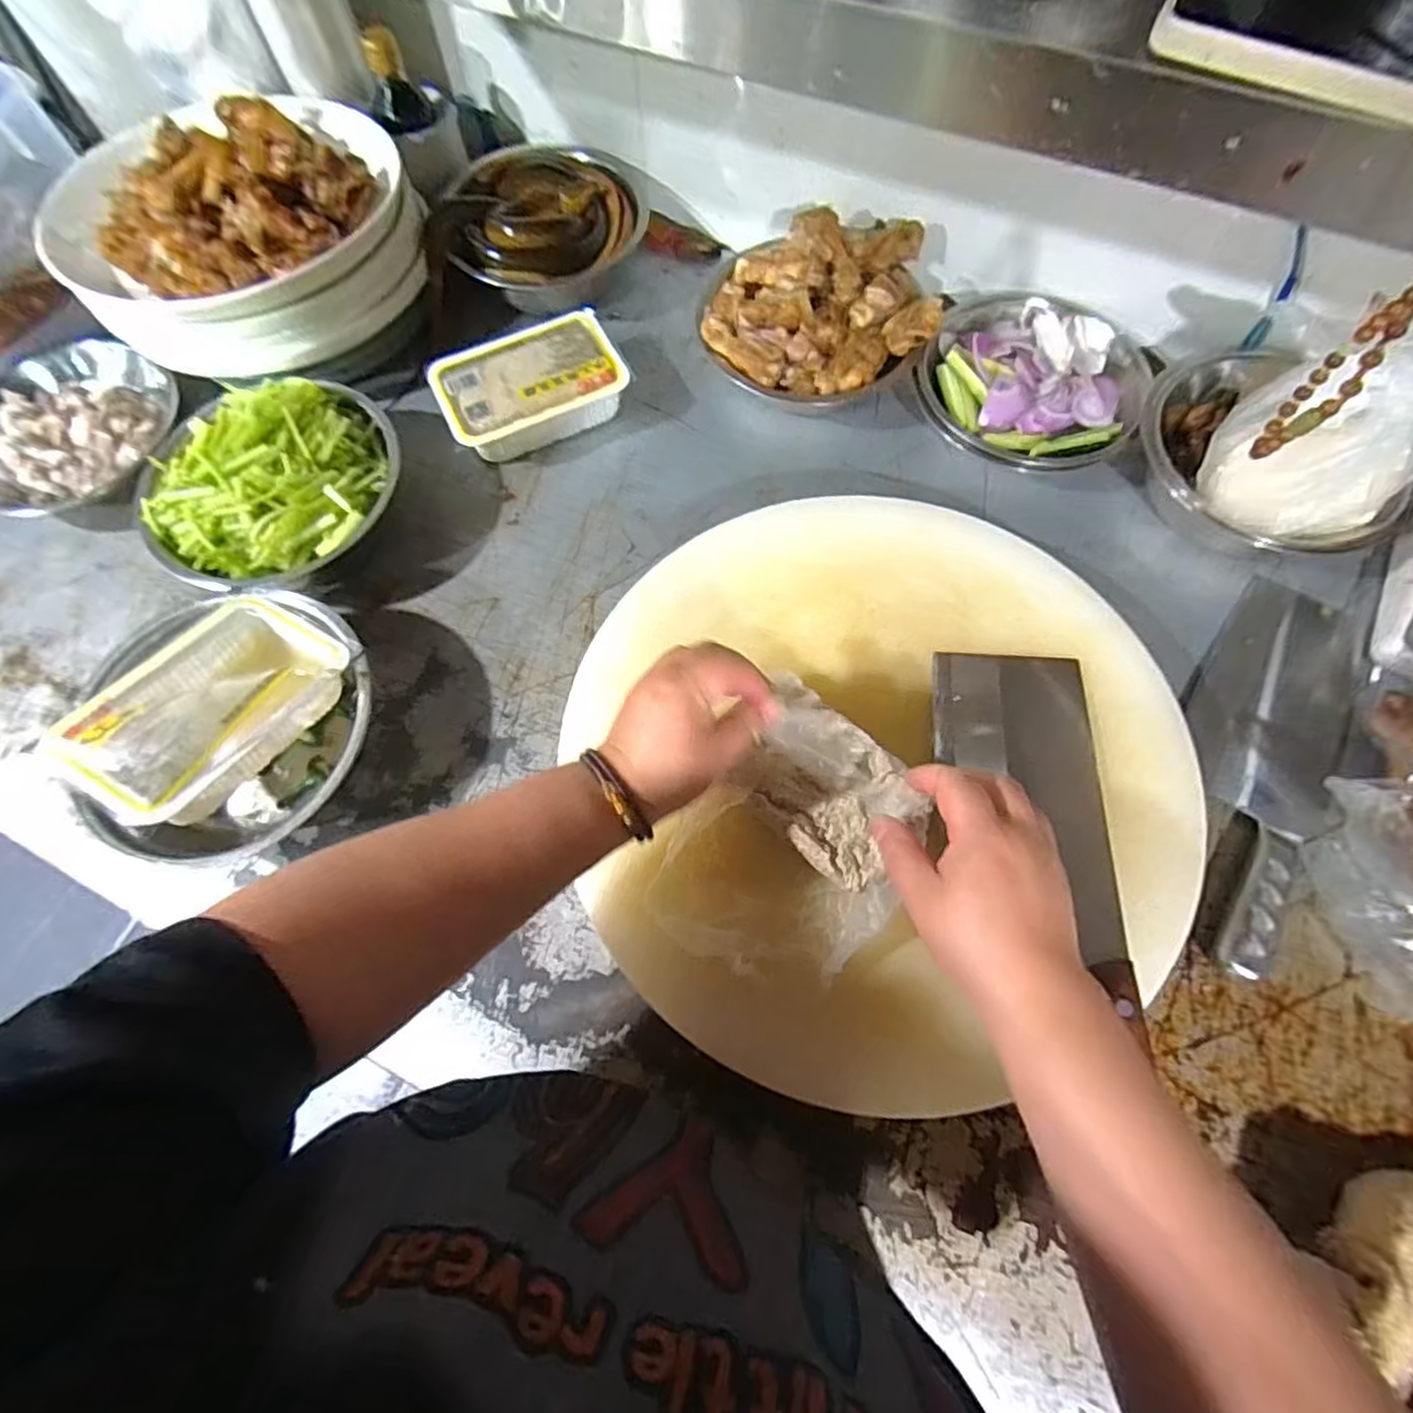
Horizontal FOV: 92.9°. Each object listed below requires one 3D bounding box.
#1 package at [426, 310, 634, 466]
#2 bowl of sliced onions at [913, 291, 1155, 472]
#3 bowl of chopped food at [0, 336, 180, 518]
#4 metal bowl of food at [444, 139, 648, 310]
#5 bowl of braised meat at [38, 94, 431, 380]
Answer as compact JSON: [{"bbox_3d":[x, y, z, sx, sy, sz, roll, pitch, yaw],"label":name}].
[{"bbox_3d":[-0.157,-0.287,0.608,0.162,0.041,0.110,-25,69,-9],"label":"package"},{"bbox_3d":[0.282,-0.288,0.583,0.181,0.063,0.175,0,68,1],"label":"bowl of sliced onions"},{"bbox_3d":[-0.575,-0.248,0.596,0.154,0.053,0.183,34,73,14],"label":"bowl of chopped food"},{"bbox_3d":[-0.166,-0.483,0.666,0.181,0.071,0.169,0,68,1],"label":"metal bowl of food"},{"bbox_3d":[-0.398,-0.422,0.596,0.300,0.108,0.231,-41,73,-14],"label":"bowl of braised meat"}]

